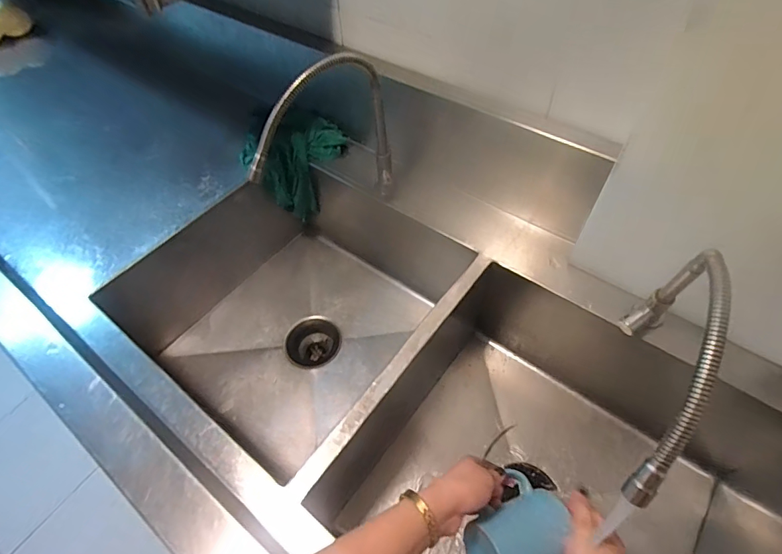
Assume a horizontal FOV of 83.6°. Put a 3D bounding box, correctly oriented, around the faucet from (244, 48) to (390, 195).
[{"bbox_3d":[-0.095,-0.189,0.673,0.252,0.265,0.043,-34,59,-20],"label":"faucet"}]

